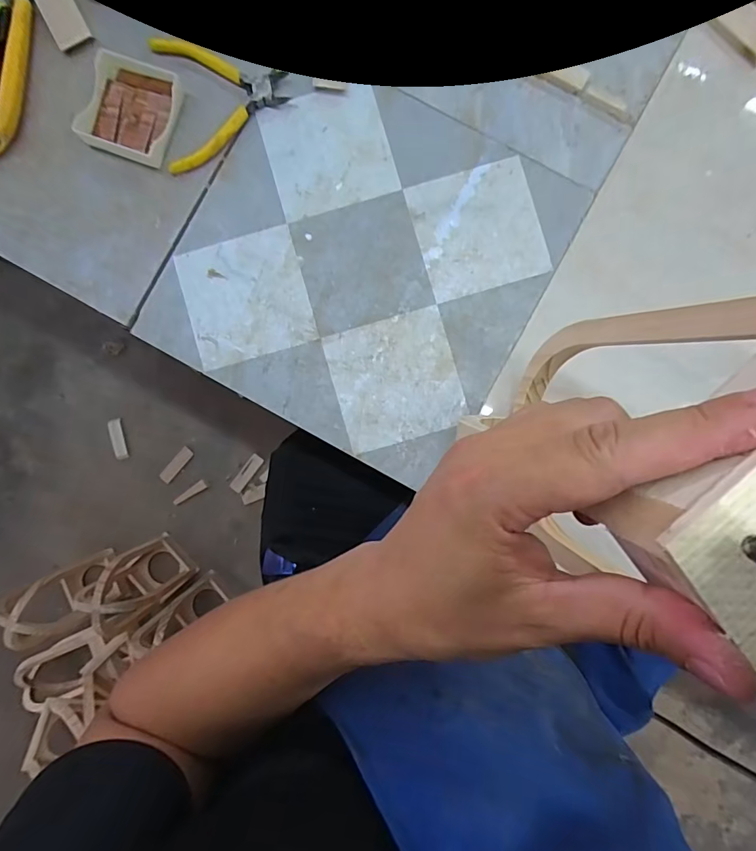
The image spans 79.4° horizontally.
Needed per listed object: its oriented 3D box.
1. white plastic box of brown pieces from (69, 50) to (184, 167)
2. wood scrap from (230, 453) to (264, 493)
[{"bbox_3d":[-0.212,-0.270,0.391,0.079,0.012,0.080,23,89,1],"label":"white plastic box of brown pieces"},{"bbox_3d":[-0.317,0.116,1.101,0.031,0.007,0.099,36,89,1],"label":"wood scrap"}]

